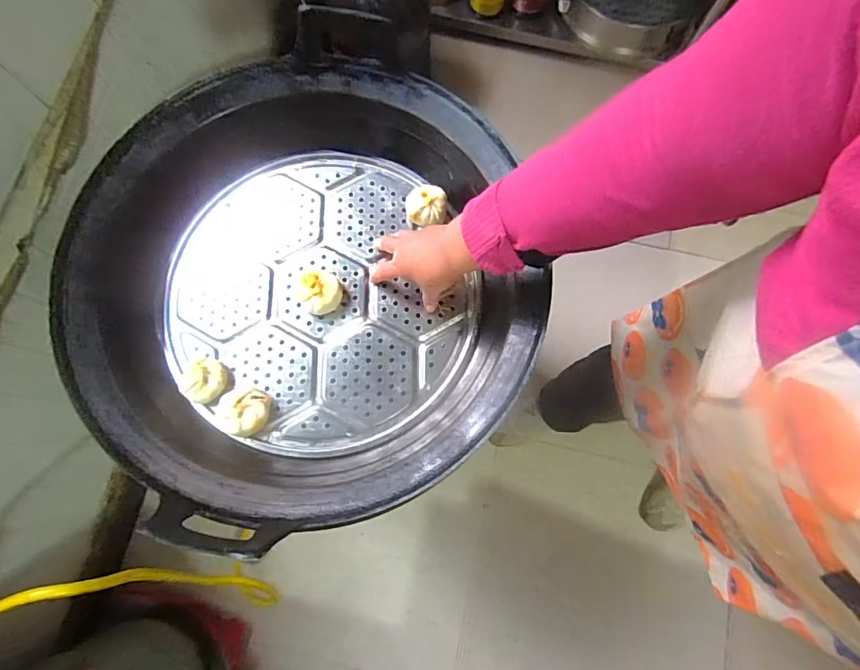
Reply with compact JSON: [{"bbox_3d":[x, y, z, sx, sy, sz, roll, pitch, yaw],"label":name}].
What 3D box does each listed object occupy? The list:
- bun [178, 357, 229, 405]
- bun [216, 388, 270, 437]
[{"bbox_3d":[-0.301,0.059,0.626,0.060,0.030,0.057,0,76,0],"label":"bun"},{"bbox_3d":[-0.245,0.099,0.614,0.068,0.032,0.059,-2,76,0],"label":"bun"}]

